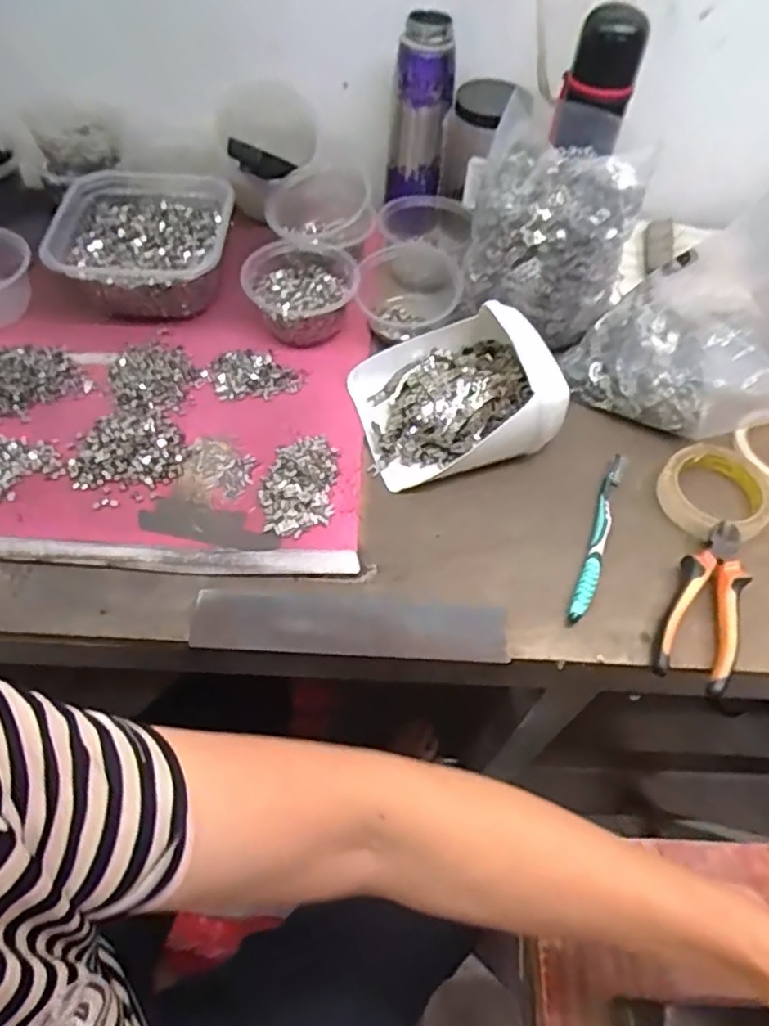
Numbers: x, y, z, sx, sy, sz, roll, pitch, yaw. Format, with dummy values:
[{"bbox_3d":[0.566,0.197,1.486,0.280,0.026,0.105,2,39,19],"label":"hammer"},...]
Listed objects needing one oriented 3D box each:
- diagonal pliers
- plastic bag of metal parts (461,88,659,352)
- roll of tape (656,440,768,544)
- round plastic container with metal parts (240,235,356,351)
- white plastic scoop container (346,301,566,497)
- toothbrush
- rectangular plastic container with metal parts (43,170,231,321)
[{"bbox_3d":[0.266,0.073,0.533,0.055,0.027,0.149,23,57,12],"label":"diagonal pliers"},{"bbox_3d":[0.159,-0.270,0.641,0.149,0.142,0.139,18,56,9],"label":"plastic bag of metal parts"},{"bbox_3d":[0.312,-0.022,0.600,0.108,0.019,0.096,-30,62,-22],"label":"roll of tape"},{"bbox_3d":[-0.085,-0.236,0.680,0.110,0.052,0.118,2,55,-2],"label":"round plastic container with metal parts"},{"bbox_3d":[0.066,-0.121,0.606,0.177,0.080,0.157,-11,59,-11],"label":"white plastic scoop container"},{"bbox_3d":[0.191,0.016,0.571,0.018,0.015,0.185,20,57,10],"label":"toothbrush"},{"bbox_3d":[-0.253,-0.292,0.698,0.173,0.069,0.171,3,57,-2],"label":"rectangular plastic container with metal parts"}]

